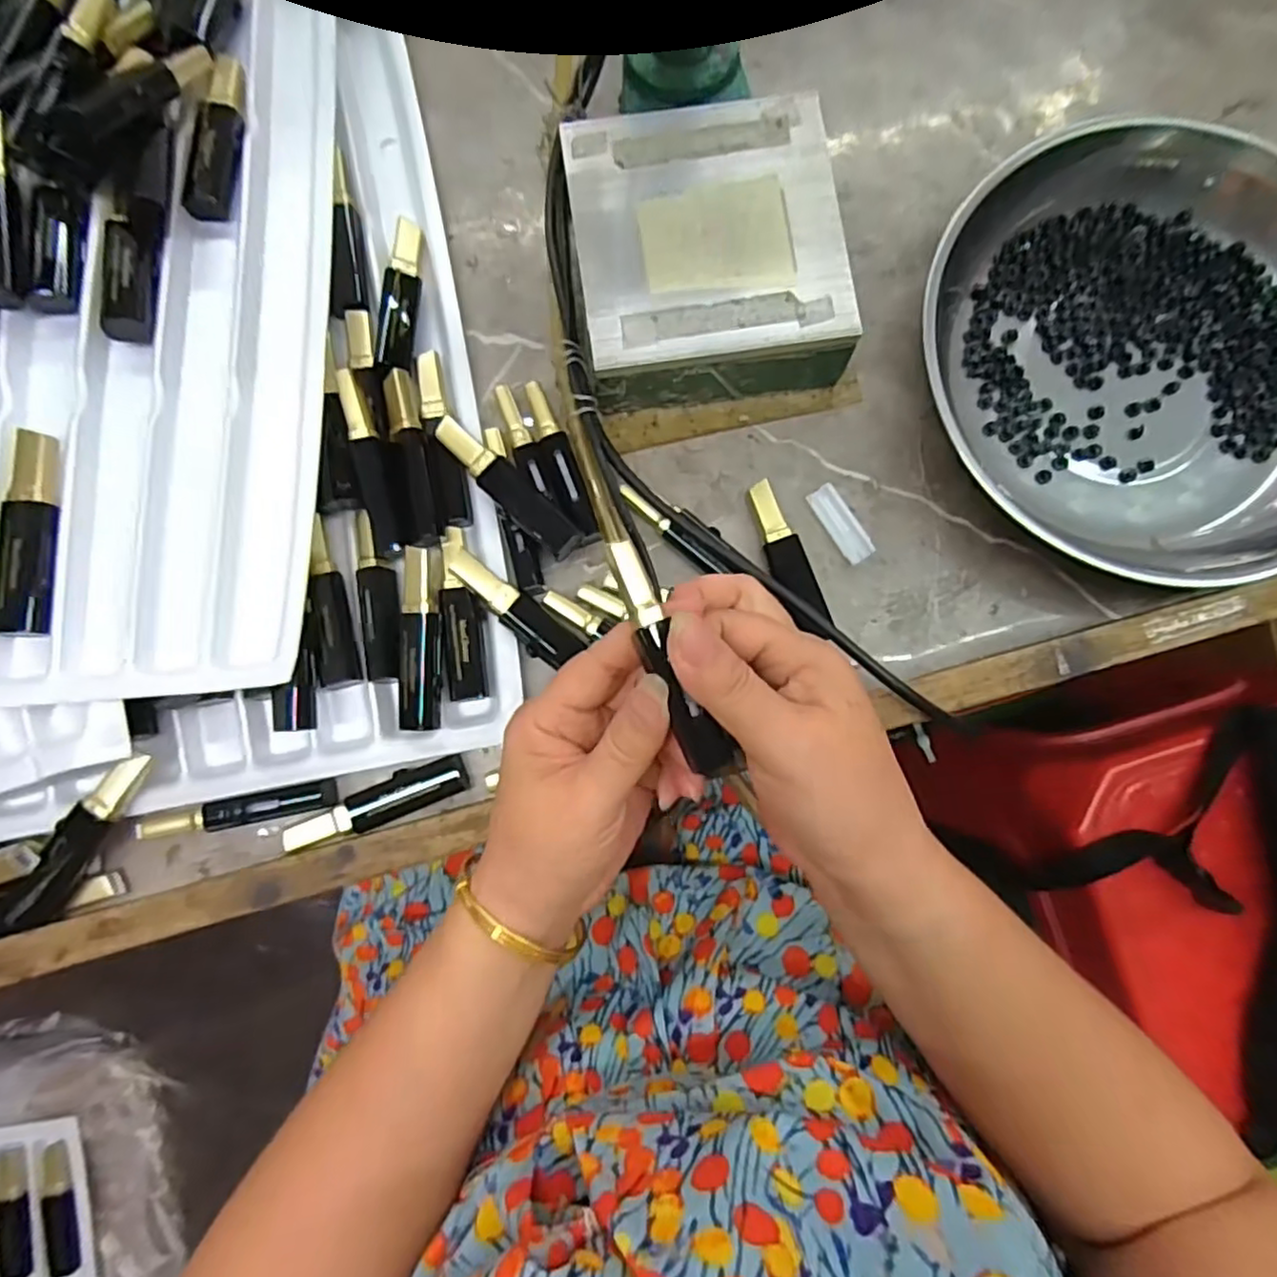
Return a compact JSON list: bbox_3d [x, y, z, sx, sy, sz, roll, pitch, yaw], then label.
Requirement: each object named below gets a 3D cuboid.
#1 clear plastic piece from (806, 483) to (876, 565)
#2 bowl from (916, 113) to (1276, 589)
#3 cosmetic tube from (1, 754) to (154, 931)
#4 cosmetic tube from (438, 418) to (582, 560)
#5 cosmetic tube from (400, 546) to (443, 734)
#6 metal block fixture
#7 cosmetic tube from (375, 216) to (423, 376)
[{"bbox_3d":[0.102,-0.058,0.338,0.017,0.004,0.042,-34,85,-4],"label":"clear plastic piece"},{"bbox_3d":[0.245,-0.133,0.318,0.223,0.056,0.205,4,84,0],"label":"bowl"},{"bbox_3d":[-0.245,0.088,0.298,0.018,0.015,0.084,31,84,3],"label":"cosmetic tube"},{"bbox_3d":[-0.062,-0.071,0.319,0.083,0.018,0.019,42,85,4],"label":"cosmetic tube"},{"bbox_3d":[-0.100,-0.001,0.310,0.017,0.014,0.083,0,84,-1],"label":"cosmetic tube"},{"bbox_3d":[0.032,-0.182,0.328,0.120,0.052,0.121,-6,84,-2],"label":"metal block fixture"},{"bbox_3d":[-0.119,-0.172,0.336,0.016,0.015,0.085,-1,84,-1],"label":"cosmetic tube"}]

